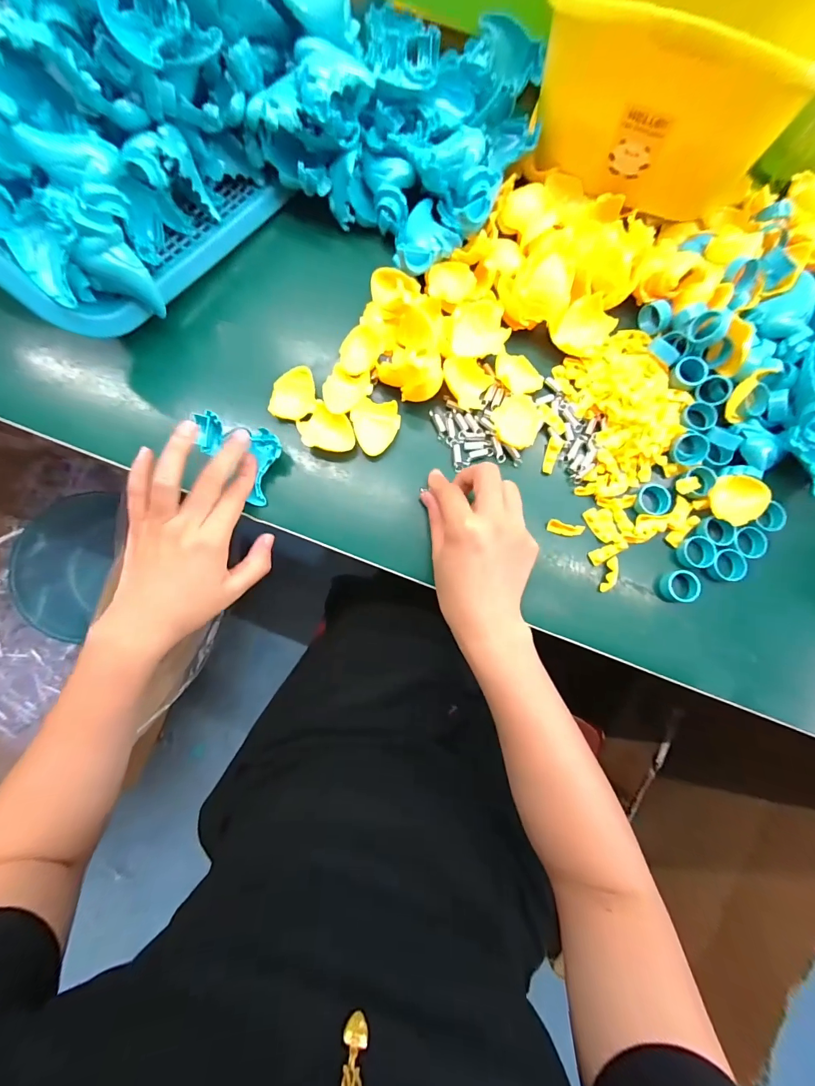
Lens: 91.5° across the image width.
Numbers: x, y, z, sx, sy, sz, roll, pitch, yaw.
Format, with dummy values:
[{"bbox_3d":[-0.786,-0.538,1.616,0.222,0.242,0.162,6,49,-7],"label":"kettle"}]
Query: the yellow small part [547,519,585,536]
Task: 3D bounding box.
[{"bbox_3d":[0.129,-0.011,0.324,0.028,0.004,0.010,13,81,0],"label":"yellow small part"}]

